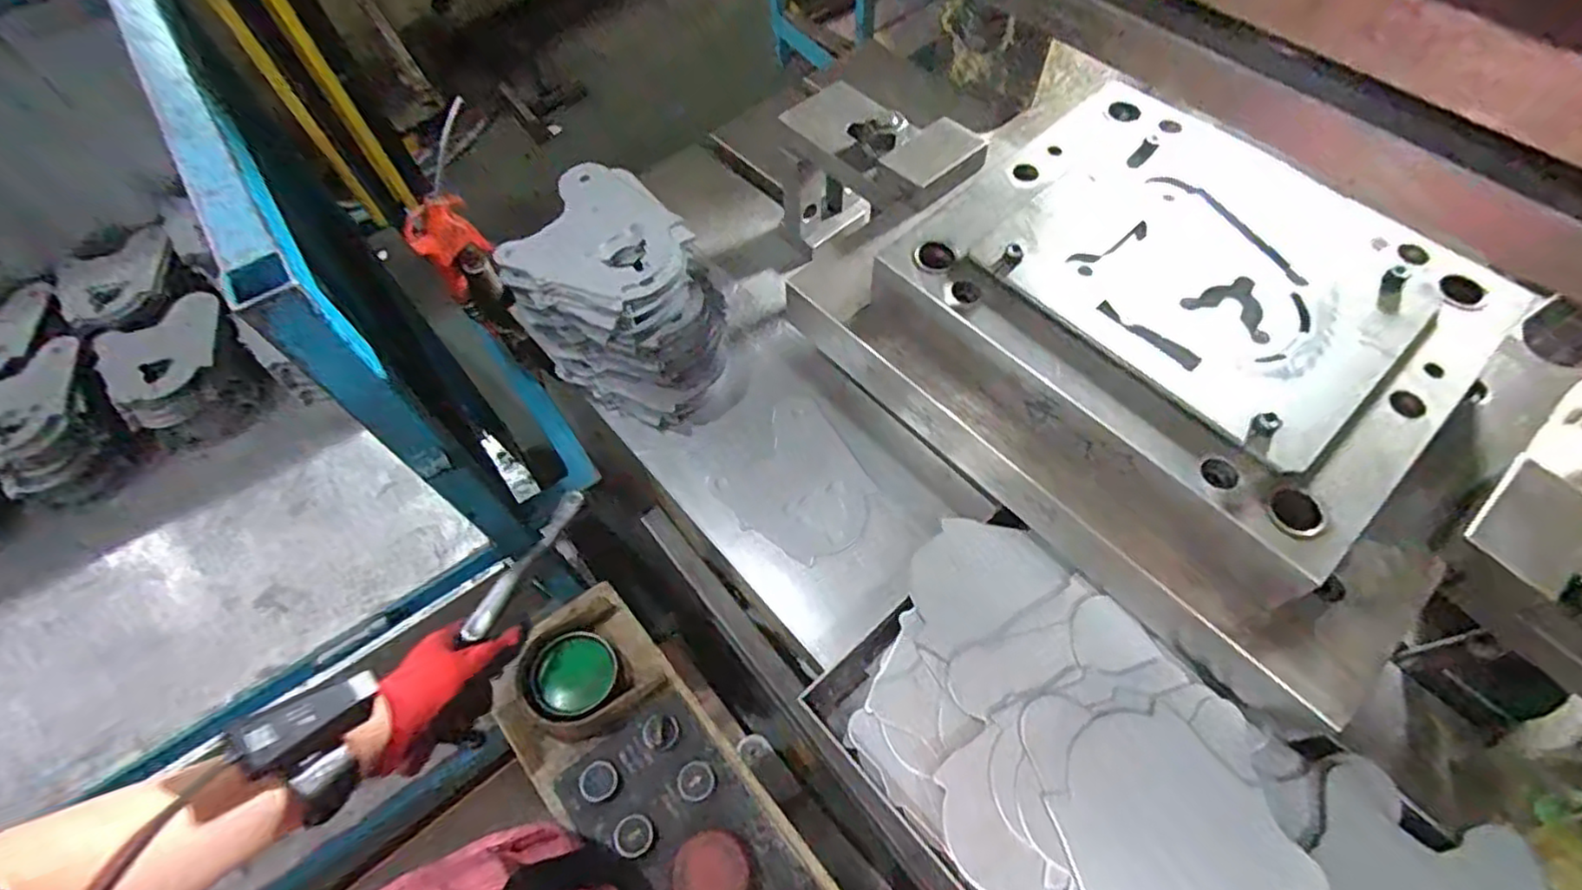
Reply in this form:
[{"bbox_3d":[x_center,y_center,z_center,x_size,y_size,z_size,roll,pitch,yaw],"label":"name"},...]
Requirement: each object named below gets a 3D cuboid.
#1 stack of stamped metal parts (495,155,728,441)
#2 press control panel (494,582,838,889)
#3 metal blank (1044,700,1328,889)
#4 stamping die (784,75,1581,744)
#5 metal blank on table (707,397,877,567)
[{"bbox_3d":[-0.145,-0.125,0.604,0.173,0.153,0.135,31,65,17],"label":"stack of stamped metal parts"},{"bbox_3d":[-0.051,0.336,0.514,0.149,0.076,0.543,-37,66,-18],"label":"press control panel"},{"bbox_3d":[0.209,0.233,0.391,0.130,0.007,0.127,-41,68,-7],"label":"metal blank"},{"bbox_3d":[0.249,-0.073,0.489,0.305,0.115,0.428,-41,67,-20],"label":"stamping die"},{"bbox_3d":[0.008,0.035,0.608,0.122,0.010,0.135,-37,68,-16],"label":"metal blank on table"}]

